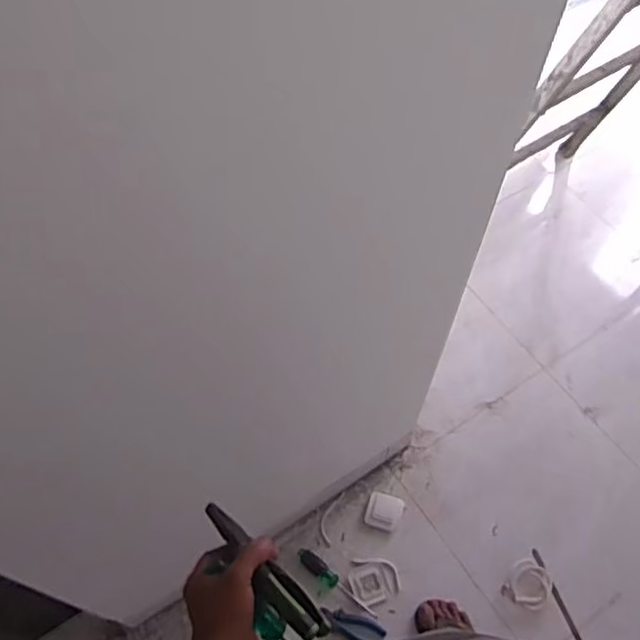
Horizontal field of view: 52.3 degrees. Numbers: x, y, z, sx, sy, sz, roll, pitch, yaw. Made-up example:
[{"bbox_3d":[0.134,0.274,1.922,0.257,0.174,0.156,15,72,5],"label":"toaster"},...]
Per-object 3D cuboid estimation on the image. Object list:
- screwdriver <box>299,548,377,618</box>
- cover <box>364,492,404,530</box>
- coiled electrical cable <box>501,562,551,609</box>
[{"bbox_3d":[0.038,0.603,1.486,0.216,0.027,0.035,36,66,19],"label":"screwdriver"},{"bbox_3d":[0.153,0.457,1.556,0.080,0.013,0.079,17,61,9],"label":"cover"},{"bbox_3d":[0.474,0.602,1.473,0.092,0.021,0.110,36,66,19],"label":"coiled electrical cable"}]

